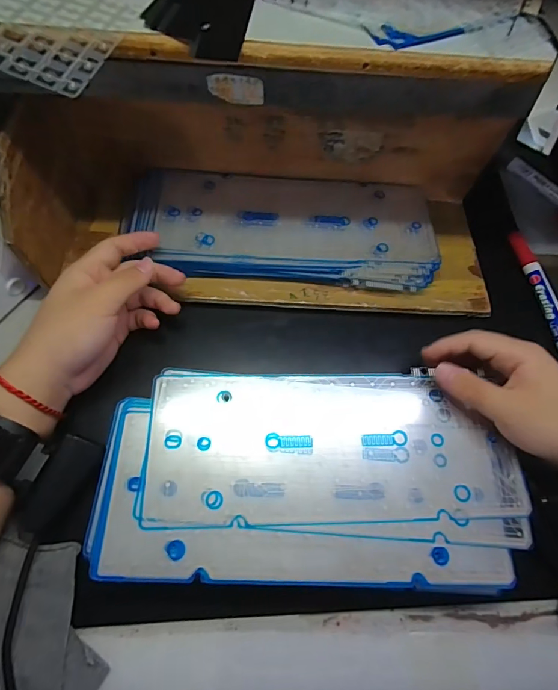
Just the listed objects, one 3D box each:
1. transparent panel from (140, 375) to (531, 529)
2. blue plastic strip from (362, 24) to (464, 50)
[{"bbox_3d":[0.043,0.077,0.288,0.274,0.006,0.109,3,65,-3],"label":"transparent panel"},{"bbox_3d":[0.081,-0.183,0.226,0.060,0.004,0.016,-1,65,-3],"label":"blue plastic strip"}]

